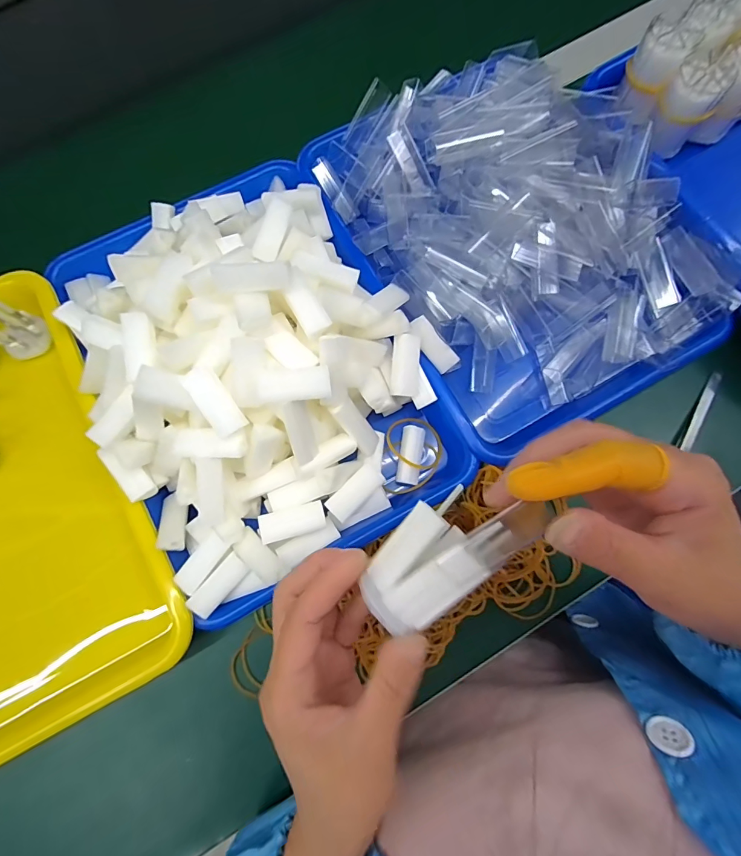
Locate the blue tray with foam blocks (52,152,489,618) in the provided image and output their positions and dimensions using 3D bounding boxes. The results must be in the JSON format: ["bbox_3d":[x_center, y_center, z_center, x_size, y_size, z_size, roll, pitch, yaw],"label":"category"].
[{"bbox_3d":[-0.079,-0.058,0.299,0.245,0.096,0.329,-23,78,-4],"label":"blue tray with foam blocks"}]

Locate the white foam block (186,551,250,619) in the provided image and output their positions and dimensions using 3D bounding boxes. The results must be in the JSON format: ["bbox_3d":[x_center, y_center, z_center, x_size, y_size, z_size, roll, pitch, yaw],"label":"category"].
[{"bbox_3d":[-0.104,0.108,0.278,0.017,0.006,0.045,41,81,9],"label":"white foam block"}]

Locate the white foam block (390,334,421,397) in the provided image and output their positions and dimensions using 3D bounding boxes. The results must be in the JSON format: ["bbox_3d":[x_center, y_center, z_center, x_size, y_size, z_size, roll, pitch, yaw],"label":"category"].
[{"bbox_3d":[0.026,-0.046,0.302,0.021,0.008,0.045,3,96,2],"label":"white foam block"}]

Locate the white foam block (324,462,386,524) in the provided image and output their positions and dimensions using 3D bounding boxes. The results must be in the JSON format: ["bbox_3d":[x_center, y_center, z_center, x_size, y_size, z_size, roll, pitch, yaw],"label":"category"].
[{"bbox_3d":[-0.011,0.047,0.297,0.045,0.013,0.019,-44,80,-8],"label":"white foam block"}]

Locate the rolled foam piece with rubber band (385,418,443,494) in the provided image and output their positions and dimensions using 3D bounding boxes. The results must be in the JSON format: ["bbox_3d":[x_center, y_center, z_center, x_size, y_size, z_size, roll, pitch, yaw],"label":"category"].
[{"bbox_3d":[0.036,0.021,0.320,0.044,0.021,0.060,3,77,2],"label":"rolled foam piece with rubber band"}]

